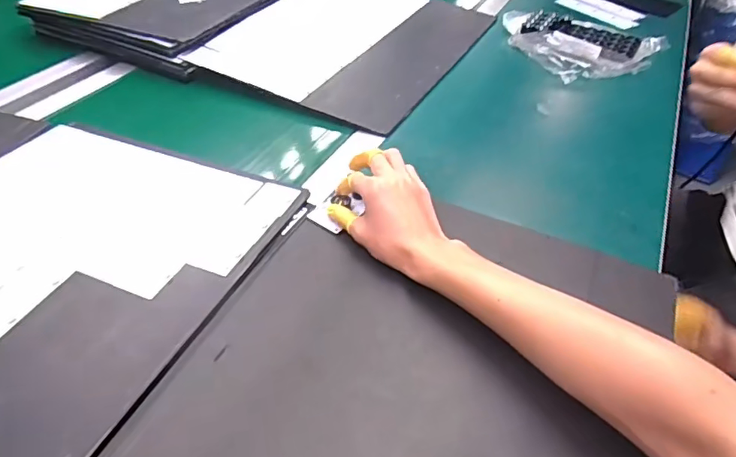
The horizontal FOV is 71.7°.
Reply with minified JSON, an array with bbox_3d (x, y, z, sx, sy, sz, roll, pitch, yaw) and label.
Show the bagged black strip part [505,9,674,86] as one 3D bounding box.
[{"bbox_3d":[0.358,-0.315,0.867,0.267,0.034,0.190,18,45,17],"label":"bagged black strip part"}]

